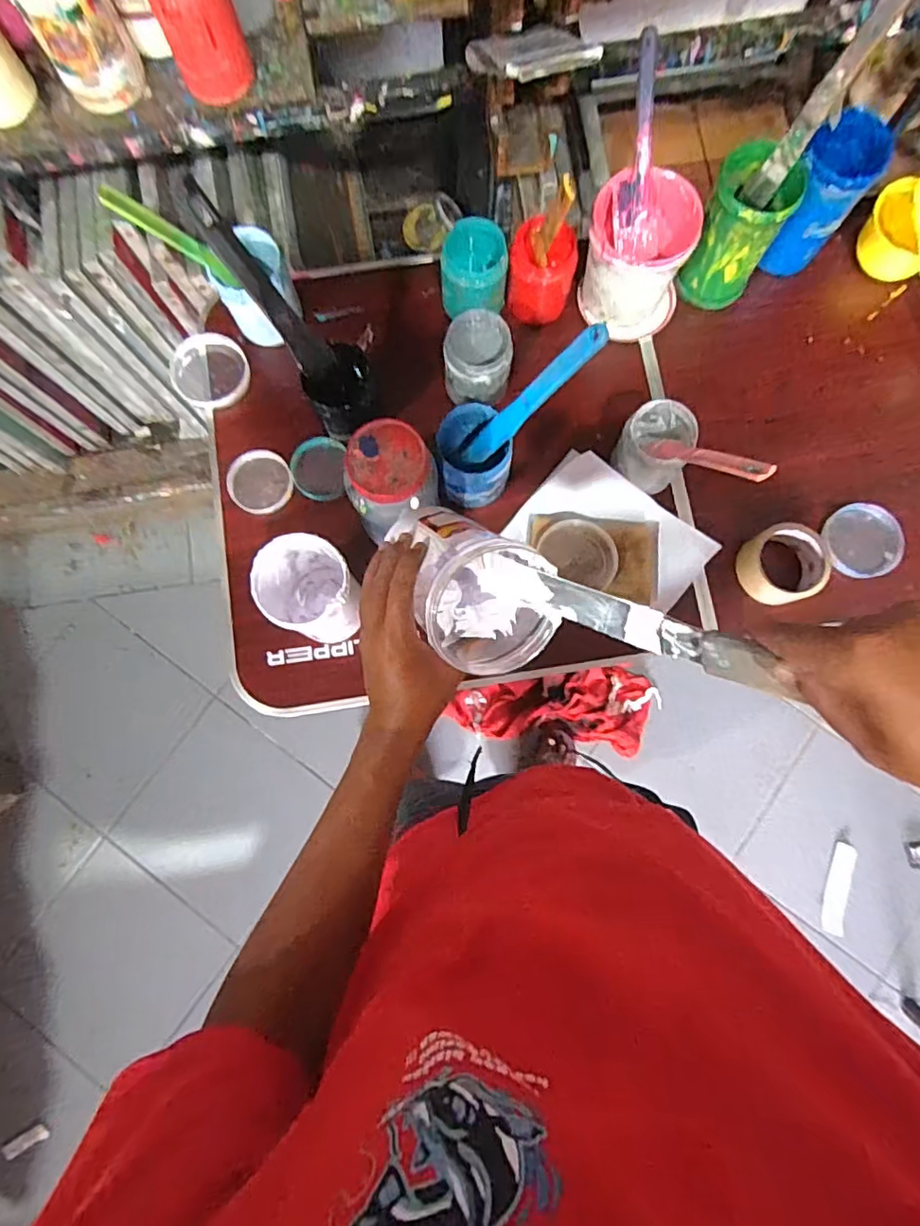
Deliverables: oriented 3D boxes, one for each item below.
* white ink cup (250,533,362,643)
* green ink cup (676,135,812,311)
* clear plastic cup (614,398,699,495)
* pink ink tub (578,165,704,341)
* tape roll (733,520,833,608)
[{"bbox_3d":[-0.161,-0.022,0.657,0.095,0.157,0.094,0,82,0],"label":"white ink cup"},{"bbox_3d":[0.342,-0.473,0.720,0.097,0.138,0.101,33,83,5],"label":"green ink cup"},{"bbox_3d":[0.240,-0.204,0.699,0.083,0.094,0.087,0,82,0],"label":"clear plastic cup"},{"bbox_3d":[0.223,-0.449,0.727,0.127,0.128,0.123,0,82,0],"label":"pink ink tub"},{"bbox_3d":[0.400,-0.063,0.700,0.095,0.044,0.091,0,82,0],"label":"tape roll"}]

